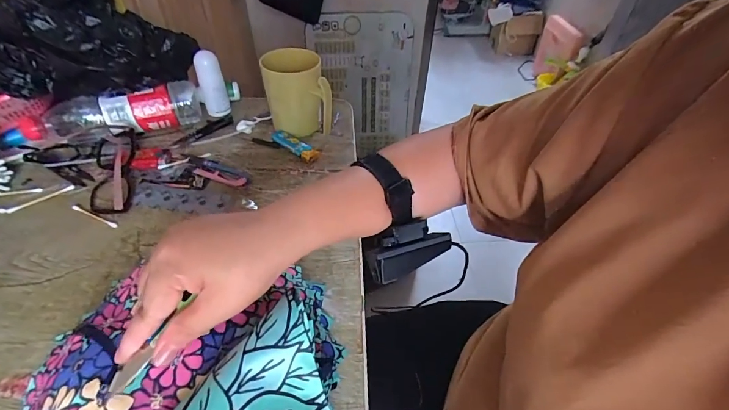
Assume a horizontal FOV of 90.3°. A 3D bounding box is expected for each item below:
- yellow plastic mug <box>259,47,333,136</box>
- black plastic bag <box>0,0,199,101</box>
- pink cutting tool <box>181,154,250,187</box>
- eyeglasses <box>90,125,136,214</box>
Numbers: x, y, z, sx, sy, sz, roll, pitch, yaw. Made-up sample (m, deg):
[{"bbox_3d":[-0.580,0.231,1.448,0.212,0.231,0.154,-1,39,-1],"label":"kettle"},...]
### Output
[{"bbox_3d":[-0.101,-0.159,0.536,0.083,0.104,0.093,-13,48,-16],"label":"yellow plastic mug"},{"bbox_3d":[-0.358,-0.223,0.483,0.211,0.120,0.140,-6,47,-10],"label":"black plastic bag"},{"bbox_3d":[-0.205,-0.047,0.489,0.115,0.005,0.028,21,48,16],"label":"pink cutting tool"},{"bbox_3d":[-0.324,-0.049,0.463,0.046,0.032,0.145,-12,48,-15],"label":"eyeglasses"}]

